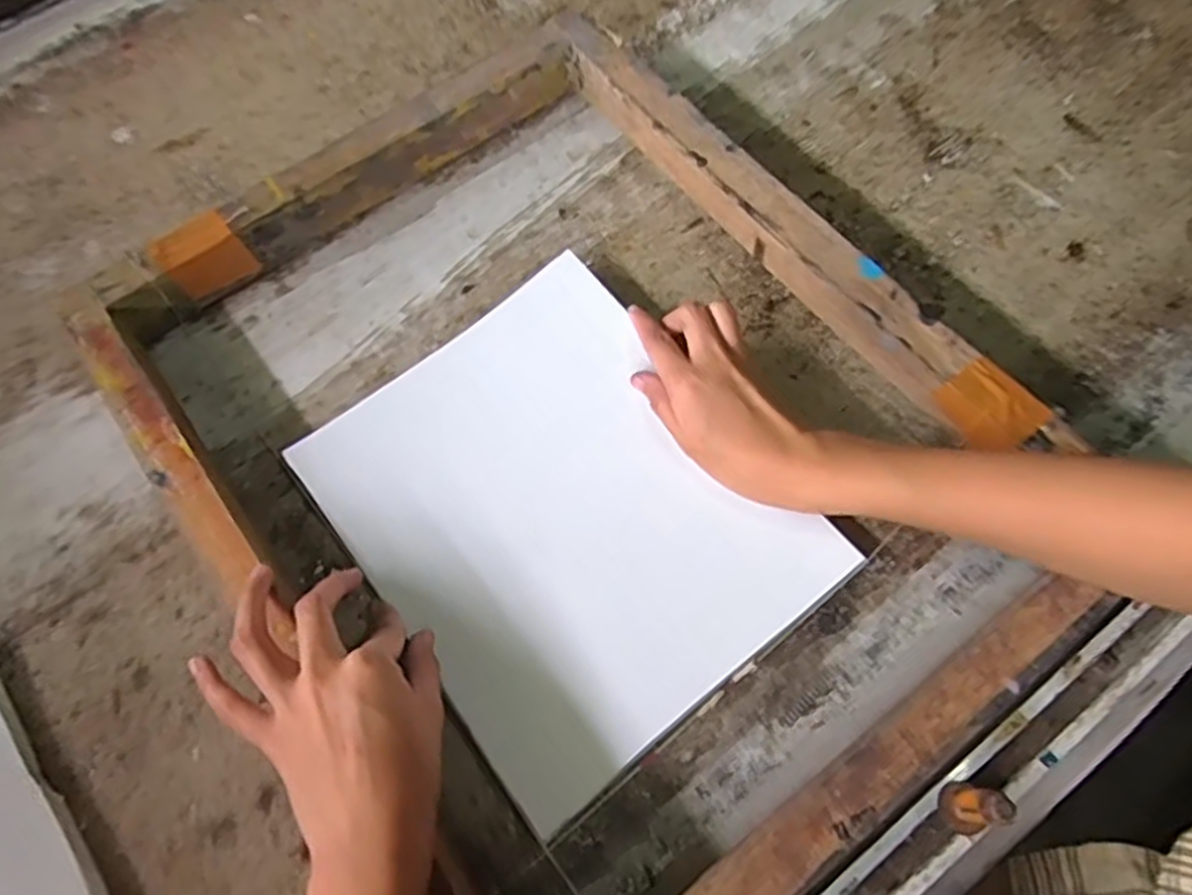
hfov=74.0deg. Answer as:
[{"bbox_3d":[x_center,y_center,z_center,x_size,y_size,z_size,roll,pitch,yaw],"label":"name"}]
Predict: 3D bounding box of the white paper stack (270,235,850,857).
[{"bbox_3d":[-0.022,0.033,0.450,0.210,0.014,0.258,-37,69,-12],"label":"white paper stack"}]

